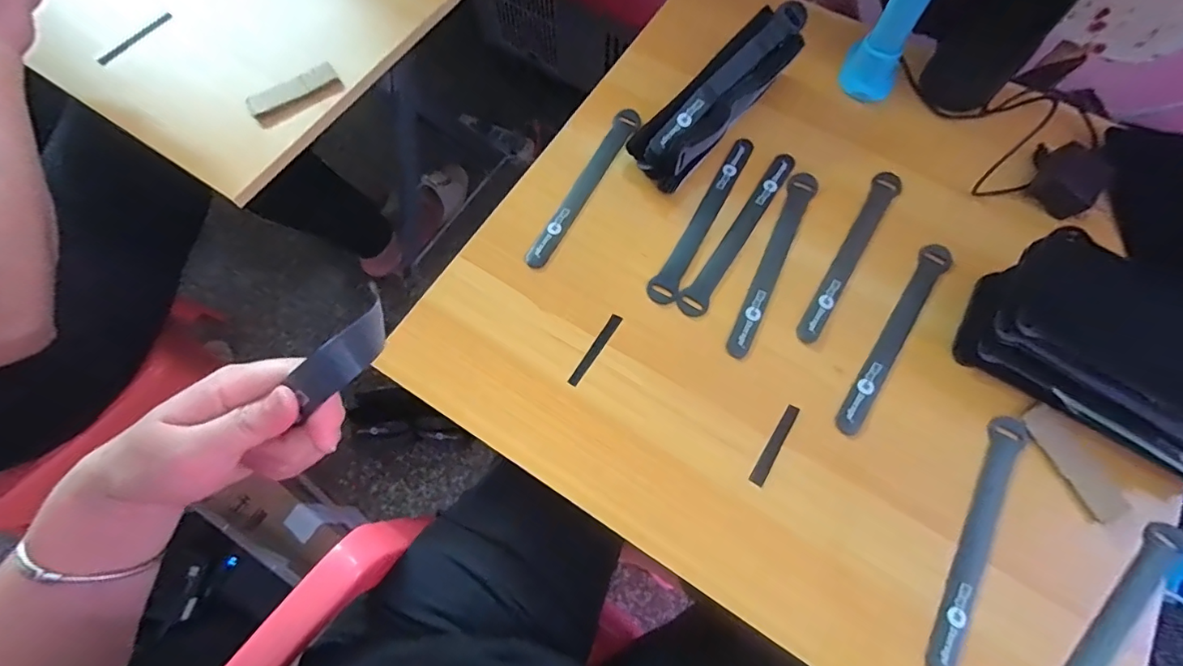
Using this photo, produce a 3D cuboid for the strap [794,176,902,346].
[{"bbox_3d":[0.235,-0.074,0.453,0.025,0.004,0.205,33,69,12],"label":"strap"}]

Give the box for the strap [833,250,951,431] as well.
[{"bbox_3d":[0.256,-0.001,0.420,0.024,0.006,0.201,36,72,12],"label":"strap"}]

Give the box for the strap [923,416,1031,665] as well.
[{"bbox_3d":[0.279,0.149,0.358,0.024,0.010,0.195,23,69,21],"label":"strap"}]

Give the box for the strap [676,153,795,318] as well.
[{"bbox_3d":[0.140,-0.096,0.458,0.024,0.004,0.203,33,72,11],"label":"strap"}]

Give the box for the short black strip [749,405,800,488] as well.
[{"bbox_3d":[0.143,0.086,0.385,0.010,0.004,0.069,32,71,11],"label":"short black strip"}]

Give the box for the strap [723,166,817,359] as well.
[{"bbox_3d":[0.163,-0.068,0.447,0.025,0.004,0.205,26,69,9],"label":"strap"}]

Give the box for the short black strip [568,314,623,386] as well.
[{"bbox_3d":[0.004,0.014,0.416,0.009,0.005,0.070,31,71,11],"label":"short black strip"}]

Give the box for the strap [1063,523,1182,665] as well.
[{"bbox_3d":[0.351,0.204,0.337,0.201,0.007,0.021,-38,74,-14],"label":"strap"}]

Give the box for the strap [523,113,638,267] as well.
[{"bbox_3d":[-0.004,-0.143,0.478,0.024,0.004,0.203,27,69,2],"label":"strap"}]

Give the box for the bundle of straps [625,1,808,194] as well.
[{"bbox_3d":[0.120,-0.230,0.483,0.065,0.058,0.219,38,73,13],"label":"bundle of straps"}]

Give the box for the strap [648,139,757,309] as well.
[{"bbox_3d":[0.108,-0.110,0.465,0.025,0.005,0.201,29,71,10],"label":"strap"}]

